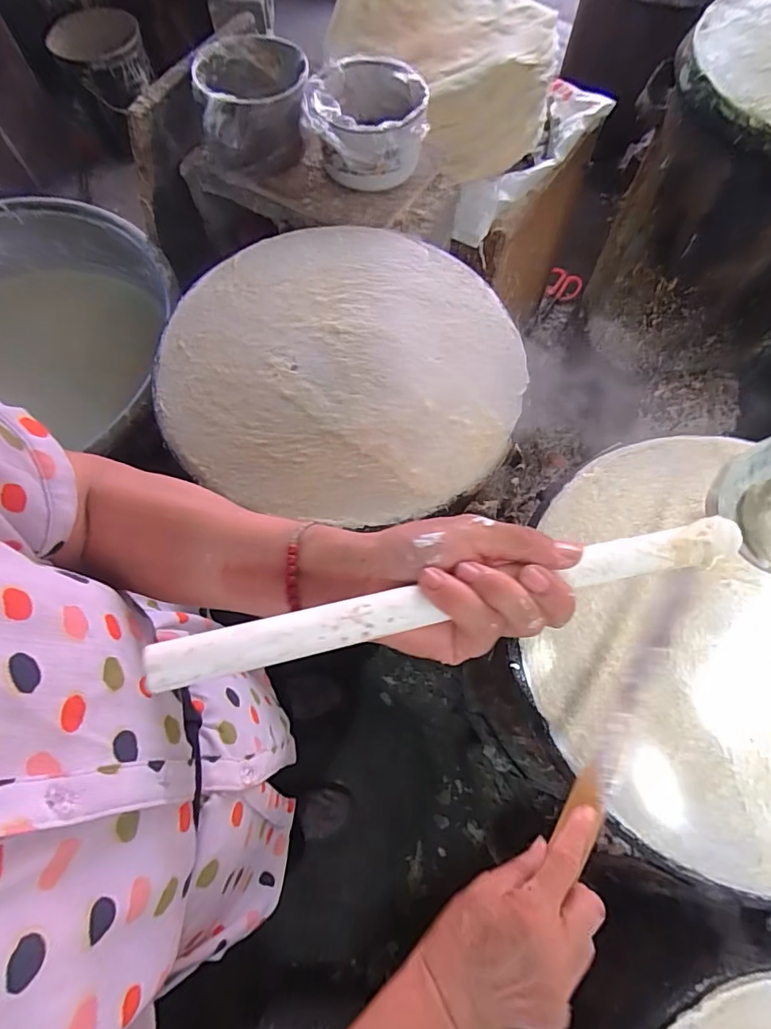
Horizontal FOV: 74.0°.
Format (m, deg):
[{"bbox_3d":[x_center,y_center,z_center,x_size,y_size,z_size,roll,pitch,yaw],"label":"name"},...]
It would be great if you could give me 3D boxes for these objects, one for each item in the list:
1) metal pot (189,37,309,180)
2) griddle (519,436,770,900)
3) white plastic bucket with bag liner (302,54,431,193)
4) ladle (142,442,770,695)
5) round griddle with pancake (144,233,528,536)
[{"bbox_3d":[-0.169,-0.537,0.681,0.141,0.092,0.159,-10,67,-3],"label":"metal pot"},{"bbox_3d":[0.292,0.109,0.422,0.361,0.051,0.332,-1,69,2],"label":"griddle"},{"bbox_3d":[-0.028,-0.514,0.677,0.151,0.093,0.142,0,67,1],"label":"white plastic bucket with bag liner"},{"bbox_3d":[0.090,0.029,0.252,0.391,0.044,0.081,-11,69,-13],"label":"ladle"},{"bbox_3d":[-0.043,-0.164,0.542,0.362,0.030,0.358,-1,69,2],"label":"round griddle with pancake"}]

